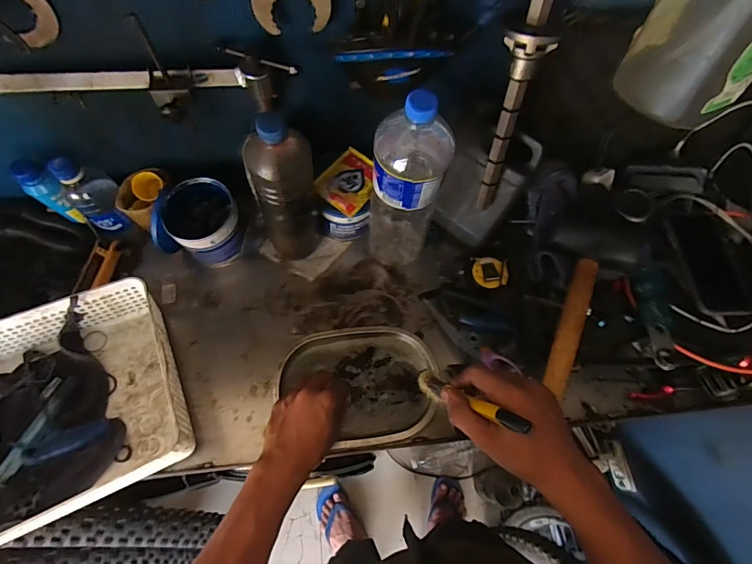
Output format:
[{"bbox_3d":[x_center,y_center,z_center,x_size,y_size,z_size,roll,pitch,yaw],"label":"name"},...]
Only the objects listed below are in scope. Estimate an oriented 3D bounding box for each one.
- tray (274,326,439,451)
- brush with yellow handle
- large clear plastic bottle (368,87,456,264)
[{"bbox_3d":[-0.025,0.143,0.566,0.212,0.028,0.153,-7,68,-4],"label":"tray"},{"bbox_3d":[0.093,0.122,0.420,0.020,0.160,0.023,-47,108,-18],"label":"brush with yellow handle"},{"bbox_3d":[0.040,-0.119,0.533,0.083,0.309,0.099,9,67,2],"label":"large clear plastic bottle"}]

